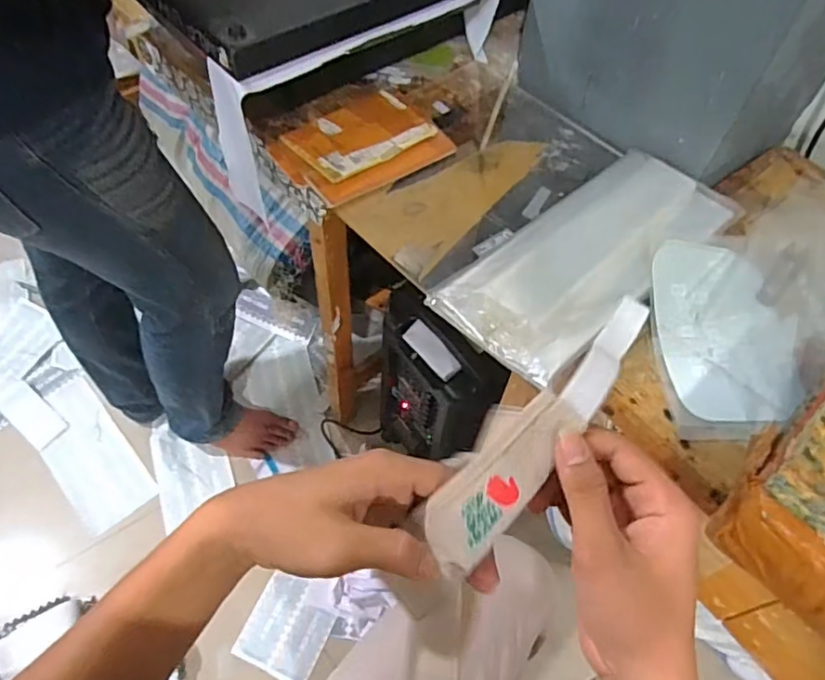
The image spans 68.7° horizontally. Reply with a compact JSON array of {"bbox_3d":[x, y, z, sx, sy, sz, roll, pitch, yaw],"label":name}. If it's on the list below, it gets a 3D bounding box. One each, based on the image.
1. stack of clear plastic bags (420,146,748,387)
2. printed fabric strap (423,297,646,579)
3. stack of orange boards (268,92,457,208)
[{"bbox_3d":[0.194,-0.098,0.655,0.359,0.040,0.156,-37,66,-24],"label":"stack of clear plastic bags"},{"bbox_3d":[0.086,0.040,0.356,0.039,0.047,0.215,37,67,19],"label":"printed fabric strap"},{"bbox_3d":[-0.061,-0.236,0.737,0.185,0.027,0.132,-33,65,-22],"label":"stack of orange boards"}]

